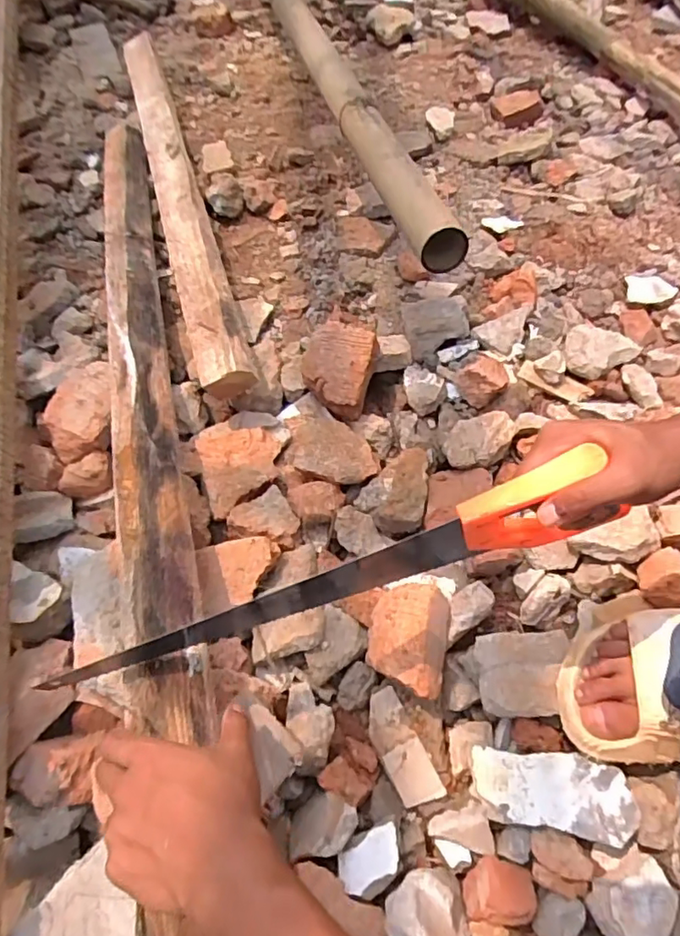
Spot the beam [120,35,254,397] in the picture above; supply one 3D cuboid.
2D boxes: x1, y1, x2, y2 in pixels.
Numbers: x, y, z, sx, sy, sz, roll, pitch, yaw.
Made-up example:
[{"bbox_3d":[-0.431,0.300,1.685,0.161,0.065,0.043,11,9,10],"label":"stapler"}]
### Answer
[{"bbox_3d":[-0.260,-0.460,0.879,0.072,0.056,0.924,-15,57,-9],"label":"beam"}]

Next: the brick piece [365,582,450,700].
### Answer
[{"bbox_3d":[0.064,0.163,0.536,0.072,0.053,0.095,8,56,7],"label":"brick piece"}]

